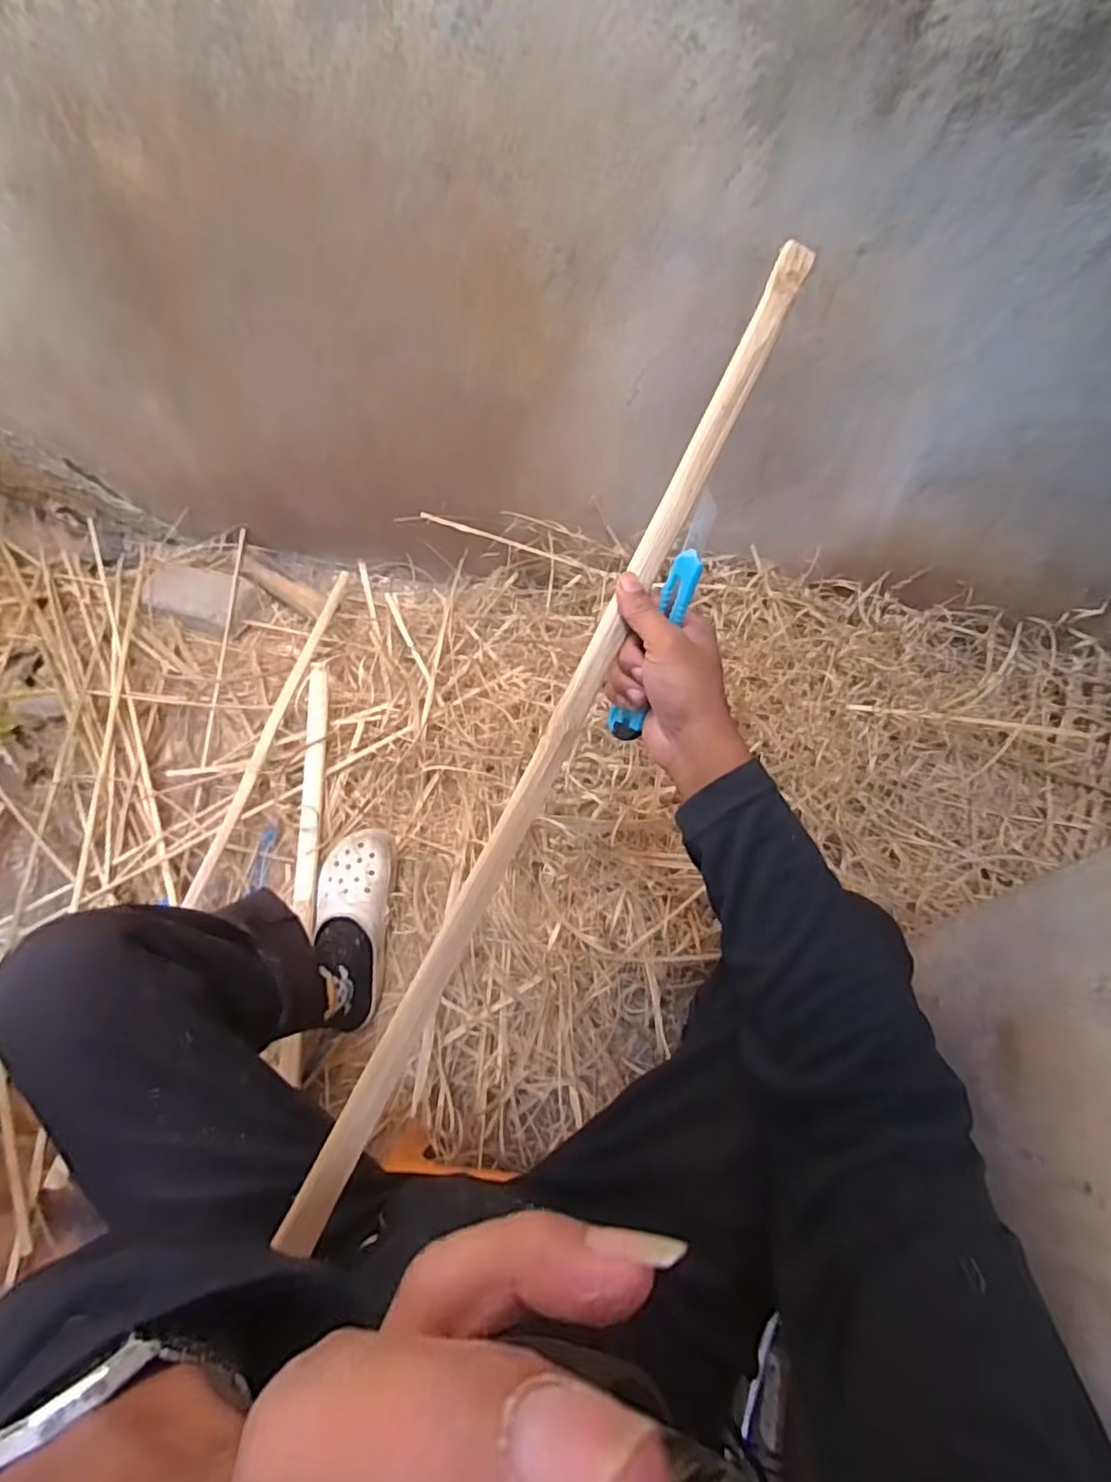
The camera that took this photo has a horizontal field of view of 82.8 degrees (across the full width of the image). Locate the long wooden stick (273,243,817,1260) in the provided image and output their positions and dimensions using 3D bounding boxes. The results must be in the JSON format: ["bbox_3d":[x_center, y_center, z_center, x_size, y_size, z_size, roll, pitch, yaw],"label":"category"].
[{"bbox_3d":[-0.006,0.011,0.411,0.024,0.019,0.707,27,91,15],"label":"long wooden stick"}]

